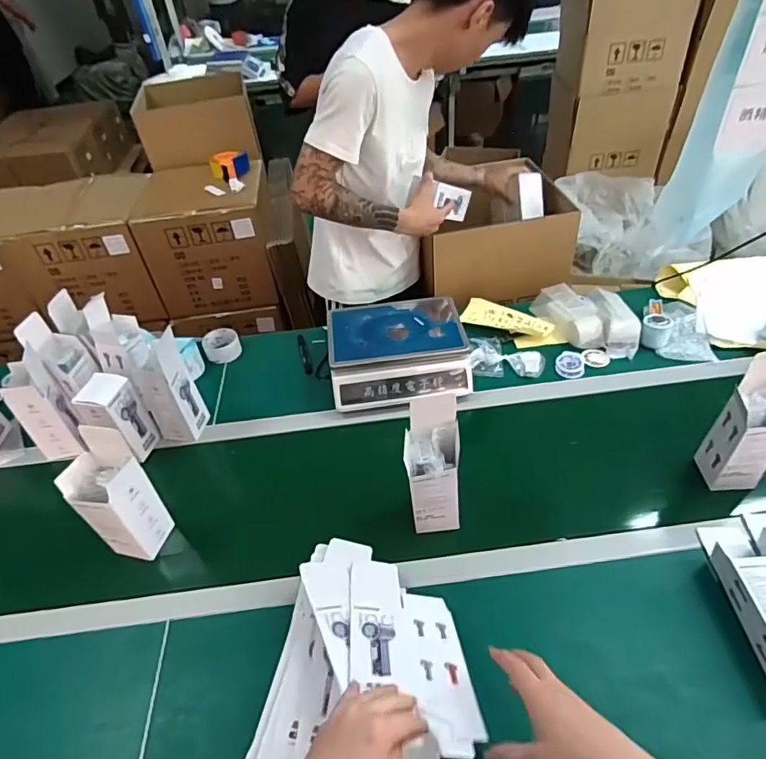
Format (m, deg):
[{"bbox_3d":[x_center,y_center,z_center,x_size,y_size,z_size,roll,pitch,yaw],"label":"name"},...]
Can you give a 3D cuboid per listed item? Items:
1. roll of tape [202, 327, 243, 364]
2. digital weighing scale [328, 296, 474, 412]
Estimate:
[{"bbox_3d":[-0.384,-0.082,1.195,0.082,0.049,0.082,-3,44,2],"label":"roll of tape"},{"bbox_3d":[0.030,-0.056,1.056,0.278,0.114,0.216,-7,44,-2],"label":"digital weighing scale"}]

